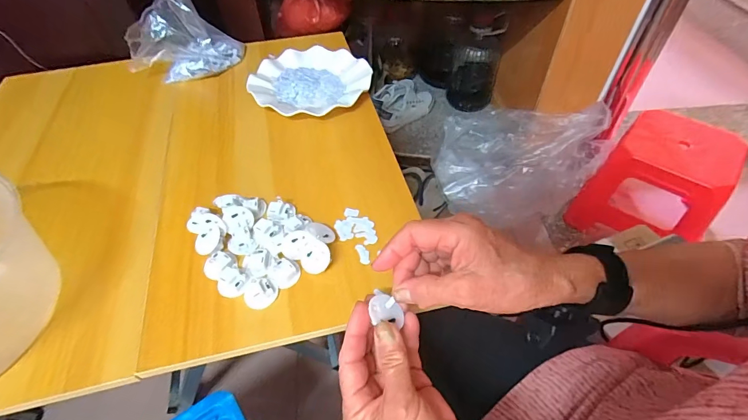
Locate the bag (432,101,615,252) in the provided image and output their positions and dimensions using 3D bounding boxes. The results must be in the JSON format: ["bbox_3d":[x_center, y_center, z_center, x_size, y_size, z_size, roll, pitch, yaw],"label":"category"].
[{"bbox_3d":[0.389,-0.124,1.107,0.432,0.262,0.323,13,51,12],"label":"bag"}]

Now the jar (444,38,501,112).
[{"bbox_3d":[0.348,-0.486,1.368,0.152,0.229,0.144,-1,49,1],"label":"jar"}]

